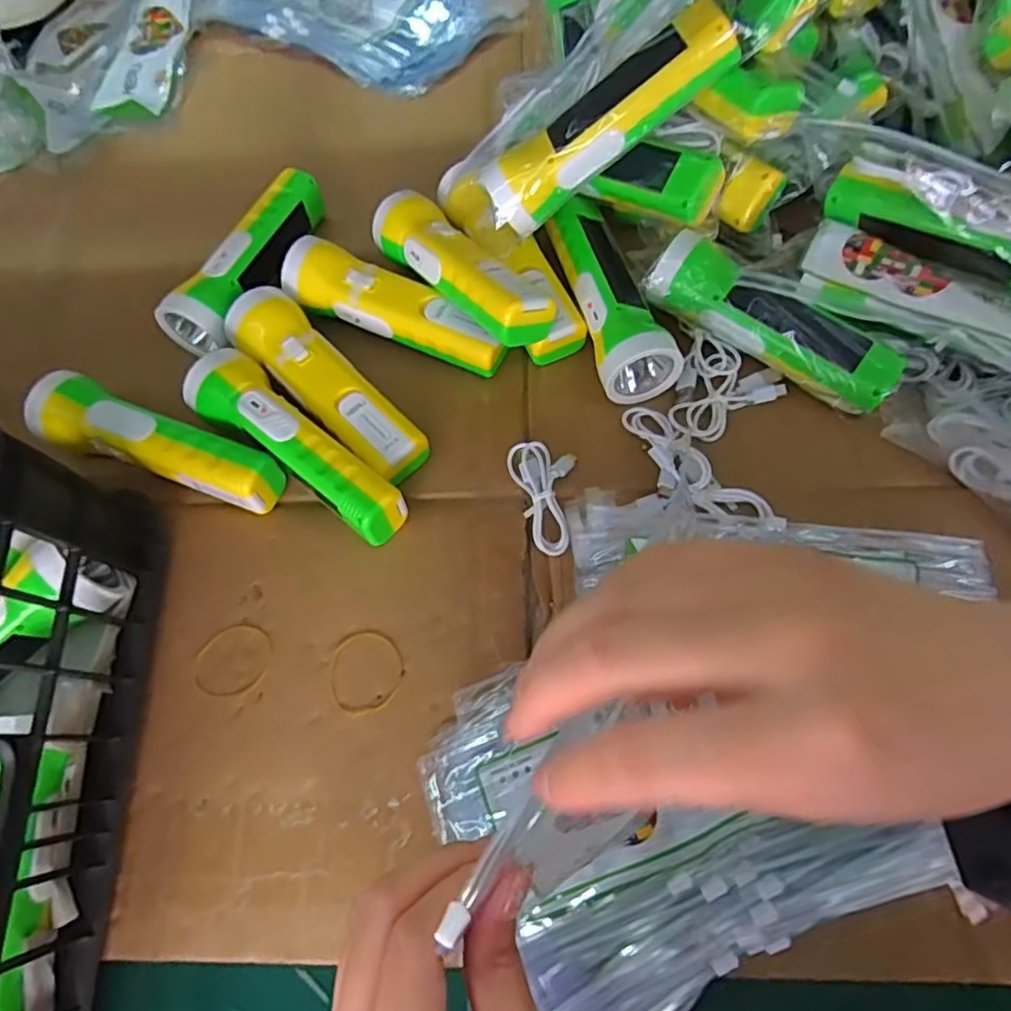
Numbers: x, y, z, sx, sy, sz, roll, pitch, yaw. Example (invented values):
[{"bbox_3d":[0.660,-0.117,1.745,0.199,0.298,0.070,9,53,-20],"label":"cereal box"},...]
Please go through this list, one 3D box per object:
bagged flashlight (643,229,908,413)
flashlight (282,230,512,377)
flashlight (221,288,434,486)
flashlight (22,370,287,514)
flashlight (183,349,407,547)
[{"bbox_3d":[0.176,-0.121,0.422,0.168,0.045,0.047,32,71,17],"label":"bagged flashlight"},{"bbox_3d":[-0.079,-0.137,0.459,0.164,0.054,0.043,24,69,14],"label":"flashlight"},{"bbox_3d":[-0.123,-0.080,0.437,0.048,0.043,0.169,-40,69,-14],"label":"flashlight"},{"bbox_3d":[-0.224,-0.036,0.421,0.162,0.048,0.045,20,68,13],"label":"flashlight"},{"bbox_3d":[-0.137,-0.034,0.413,0.176,0.047,0.051,39,73,19],"label":"flashlight"}]

